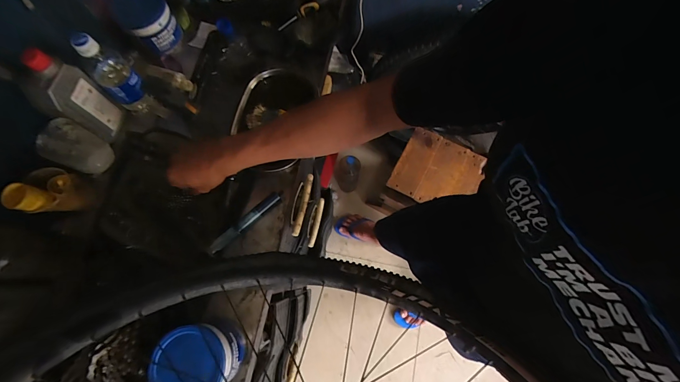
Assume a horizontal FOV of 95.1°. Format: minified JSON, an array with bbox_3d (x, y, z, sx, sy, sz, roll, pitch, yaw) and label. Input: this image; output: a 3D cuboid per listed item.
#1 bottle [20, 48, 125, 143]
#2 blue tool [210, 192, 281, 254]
[{"bbox_3d":[-0.450,-0.154,0.527,0.049,0.167,0.079,9,74,3],"label":"bottle"},{"bbox_3d":[-0.167,0.055,0.550,0.146,0.014,0.021,-41,78,-10],"label":"blue tool"}]

